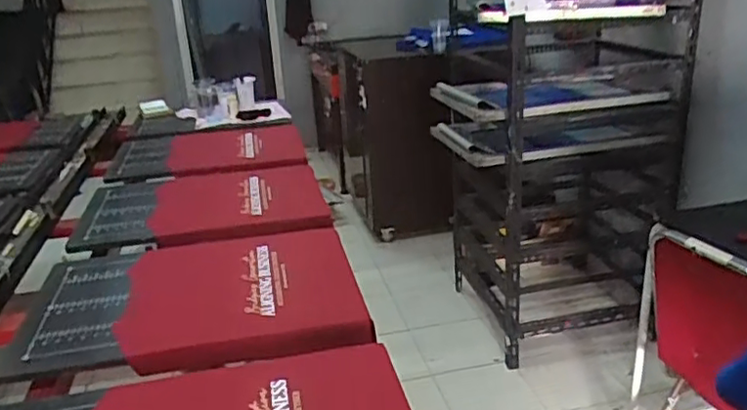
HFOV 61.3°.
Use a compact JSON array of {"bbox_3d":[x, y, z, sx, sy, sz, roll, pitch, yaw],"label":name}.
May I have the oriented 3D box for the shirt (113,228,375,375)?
[{"bbox_3d":[-0.252,0.160,1.221,0.431,0.064,0.441,-5,18,-13],"label":"shirt"}]

